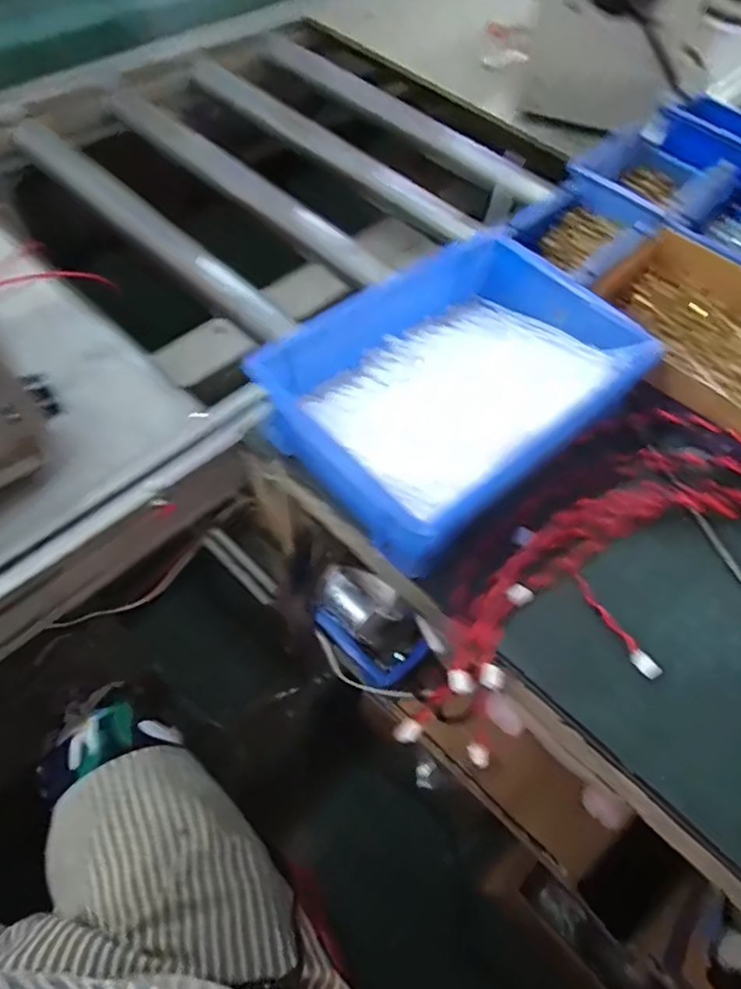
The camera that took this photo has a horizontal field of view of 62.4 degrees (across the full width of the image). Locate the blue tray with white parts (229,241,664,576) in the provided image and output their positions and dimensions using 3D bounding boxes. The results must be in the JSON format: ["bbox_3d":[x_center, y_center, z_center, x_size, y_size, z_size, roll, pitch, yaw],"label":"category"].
[{"bbox_3d":[0.080,-0.104,0.527,0.304,0.085,0.208,-36,67,-24],"label":"blue tray with white parts"}]

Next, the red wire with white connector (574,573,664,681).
[{"bbox_3d":[0.182,0.099,0.459,0.012,0.013,0.088,-28,64,-20],"label":"red wire with white connector"}]

